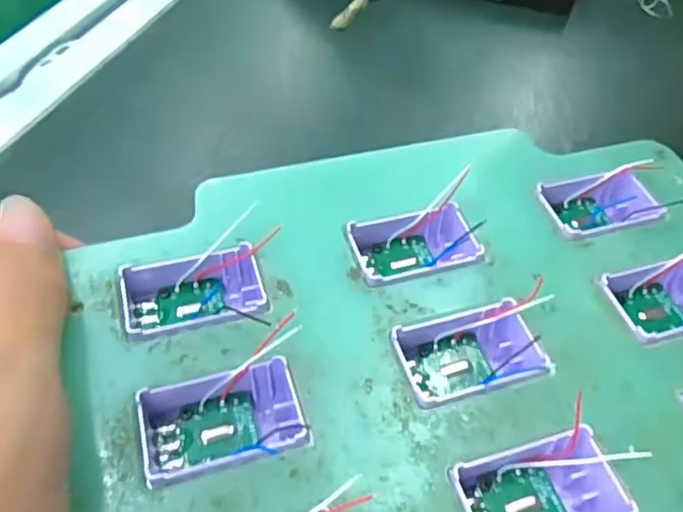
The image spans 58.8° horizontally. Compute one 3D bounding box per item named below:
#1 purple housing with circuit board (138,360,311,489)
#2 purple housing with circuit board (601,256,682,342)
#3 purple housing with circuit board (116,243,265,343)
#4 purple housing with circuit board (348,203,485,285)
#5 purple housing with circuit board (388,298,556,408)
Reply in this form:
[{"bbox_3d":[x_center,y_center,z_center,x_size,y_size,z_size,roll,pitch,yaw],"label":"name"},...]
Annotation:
[{"bbox_3d":[-0.024,0.034,0.124,0.031,0.010,0.021,-14,55,-16],"label":"purple housing with circuit board"},{"bbox_3d":[0.082,0.011,0.153,0.037,0.012,0.018,-14,55,-16],"label":"purple housing with circuit board"},{"bbox_3d":[-0.034,0.010,0.142,0.031,0.010,0.021,-10,54,-14],"label":"purple housing with circuit board"},{"bbox_3d":[0.018,-0.001,0.158,0.032,0.014,0.021,-11,54,-14],"label":"purple housing with circuit board"},{"bbox_3d":[0.028,0.023,0.137,0.033,0.010,0.020,-11,54,-14],"label":"purple housing with circuit board"}]

